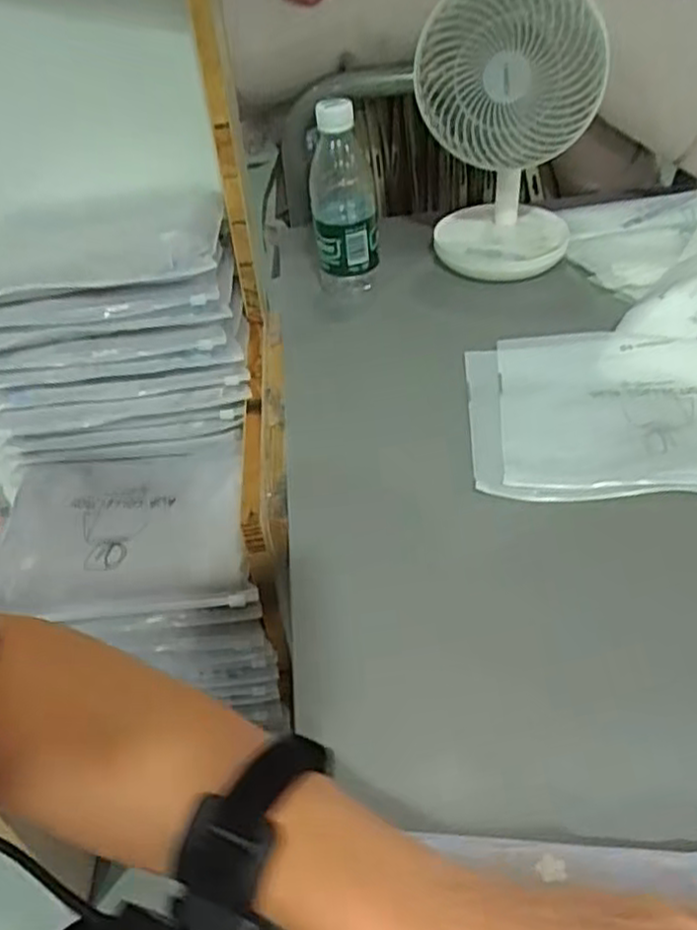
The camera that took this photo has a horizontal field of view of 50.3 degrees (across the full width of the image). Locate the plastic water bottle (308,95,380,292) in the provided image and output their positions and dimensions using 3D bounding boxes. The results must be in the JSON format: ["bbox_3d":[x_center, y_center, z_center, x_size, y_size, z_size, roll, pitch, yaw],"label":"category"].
[{"bbox_3d":[-0.004,-0.239,0.690,0.063,0.179,0.056,-7,41,-1],"label":"plastic water bottle"}]

